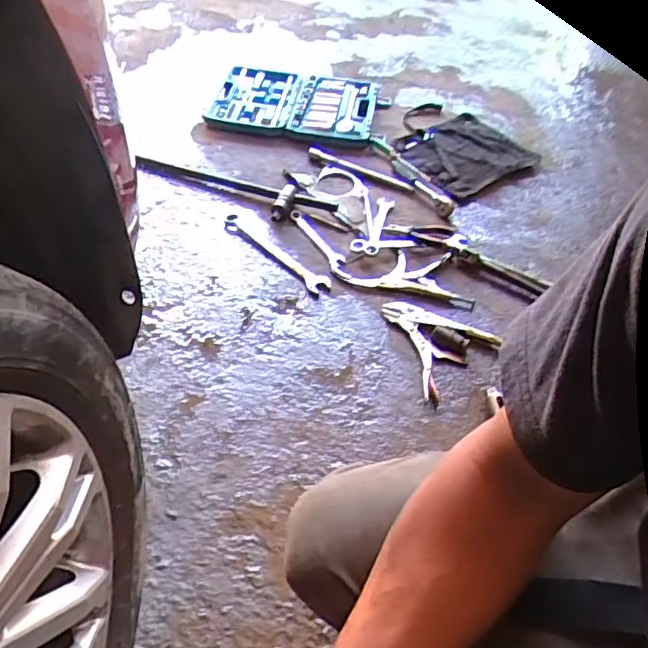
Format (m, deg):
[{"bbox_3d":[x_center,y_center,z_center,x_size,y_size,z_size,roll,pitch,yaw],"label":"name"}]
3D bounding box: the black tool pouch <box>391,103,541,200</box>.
[{"bbox_3d":[0.287,-0.403,1.366,0.268,0.023,0.298,-29,57,-25],"label":"black tool pouch"}]

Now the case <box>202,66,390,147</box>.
[{"bbox_3d":[-0.061,-0.524,1.427,0.399,0.046,0.276,9,48,2],"label":"case"}]

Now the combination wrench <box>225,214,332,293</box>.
[{"bbox_3d":[-0.092,-0.132,1.141,0.262,0.020,0.040,38,57,26],"label":"combination wrench"}]

